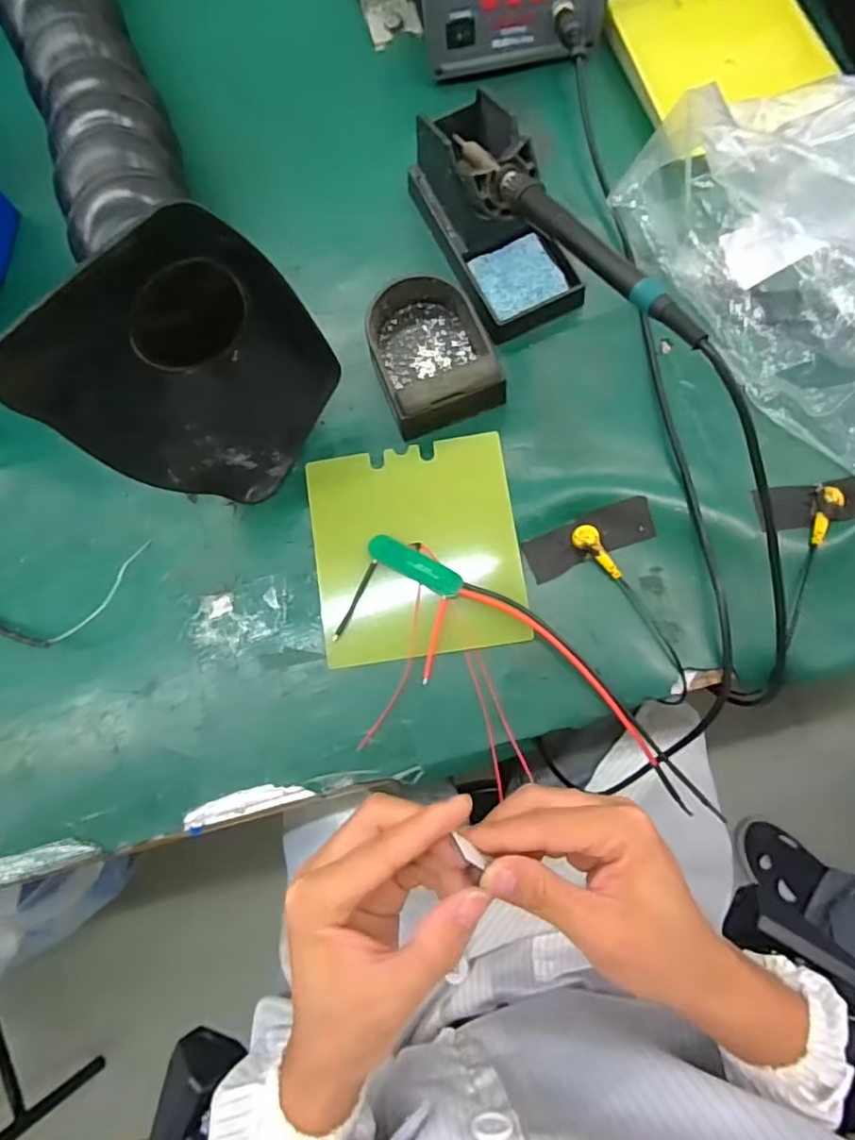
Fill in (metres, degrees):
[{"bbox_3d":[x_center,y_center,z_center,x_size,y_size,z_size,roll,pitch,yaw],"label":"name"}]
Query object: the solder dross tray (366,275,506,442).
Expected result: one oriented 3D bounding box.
[{"bbox_3d":[0.002,-0.151,0.402,0.079,0.037,0.108,-17,79,-2],"label":"solder dross tray"}]

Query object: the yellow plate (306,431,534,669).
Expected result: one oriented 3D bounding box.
[{"bbox_3d":[-0.008,-0.014,0.392,0.131,0.005,0.139,-9,78,2],"label":"yellow plate"}]

